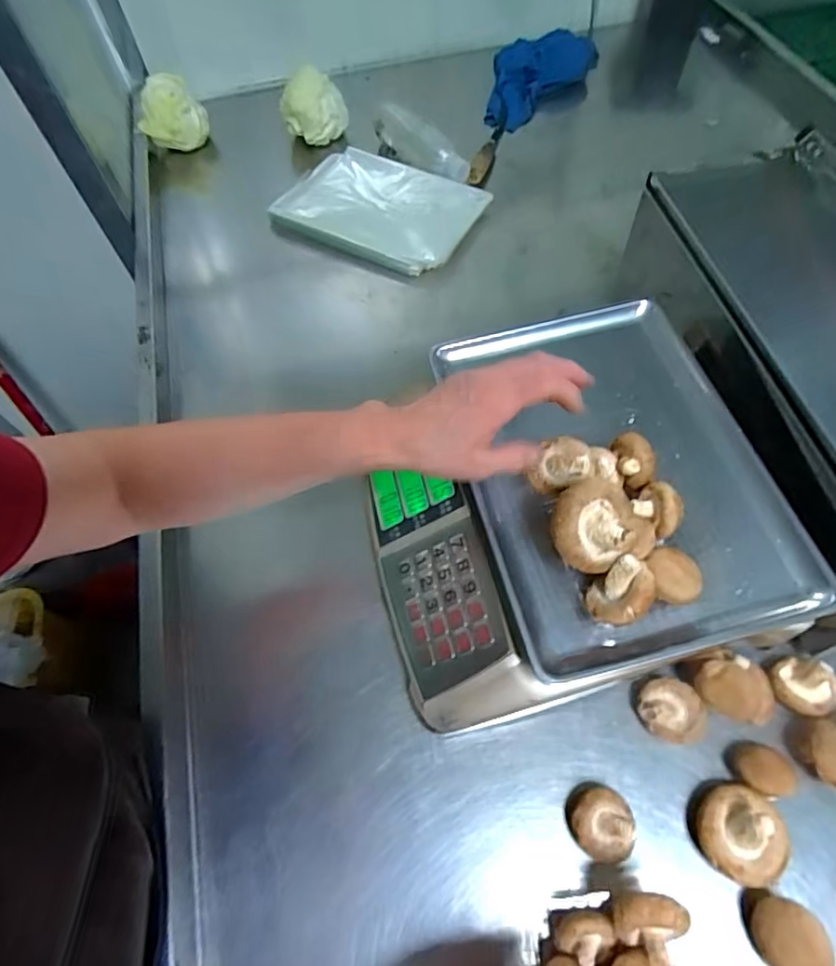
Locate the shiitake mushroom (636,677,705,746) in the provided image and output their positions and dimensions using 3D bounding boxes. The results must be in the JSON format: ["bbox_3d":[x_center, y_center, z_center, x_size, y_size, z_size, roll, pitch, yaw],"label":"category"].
[{"bbox_3d":[0.213,0.192,0.472,0.047,0.033,0.051,-2,61,3],"label":"shiitake mushroom"}]

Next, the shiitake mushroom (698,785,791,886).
[{"bbox_3d":[0.245,0.264,0.419,0.061,0.046,0.063,-2,61,3],"label":"shiitake mushroom"}]

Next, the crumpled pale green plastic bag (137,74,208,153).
[{"bbox_3d":[-0.358,-0.544,0.812,0.073,0.100,0.073,9,63,9],"label":"crumpled pale green plastic bag"}]

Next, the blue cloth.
[{"bbox_3d":[0.188,-0.676,0.923,0.113,0.089,0.241,40,71,22],"label":"blue cloth"}]

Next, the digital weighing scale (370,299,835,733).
[{"bbox_3d":[0.126,0.015,0.504,0.336,0.154,0.322,-14,62,-4],"label":"digital weighing scale"}]

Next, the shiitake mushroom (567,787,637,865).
[{"bbox_3d":[0.142,0.266,0.436,0.048,0.026,0.049,-2,61,3],"label":"shiitake mushroom"}]

